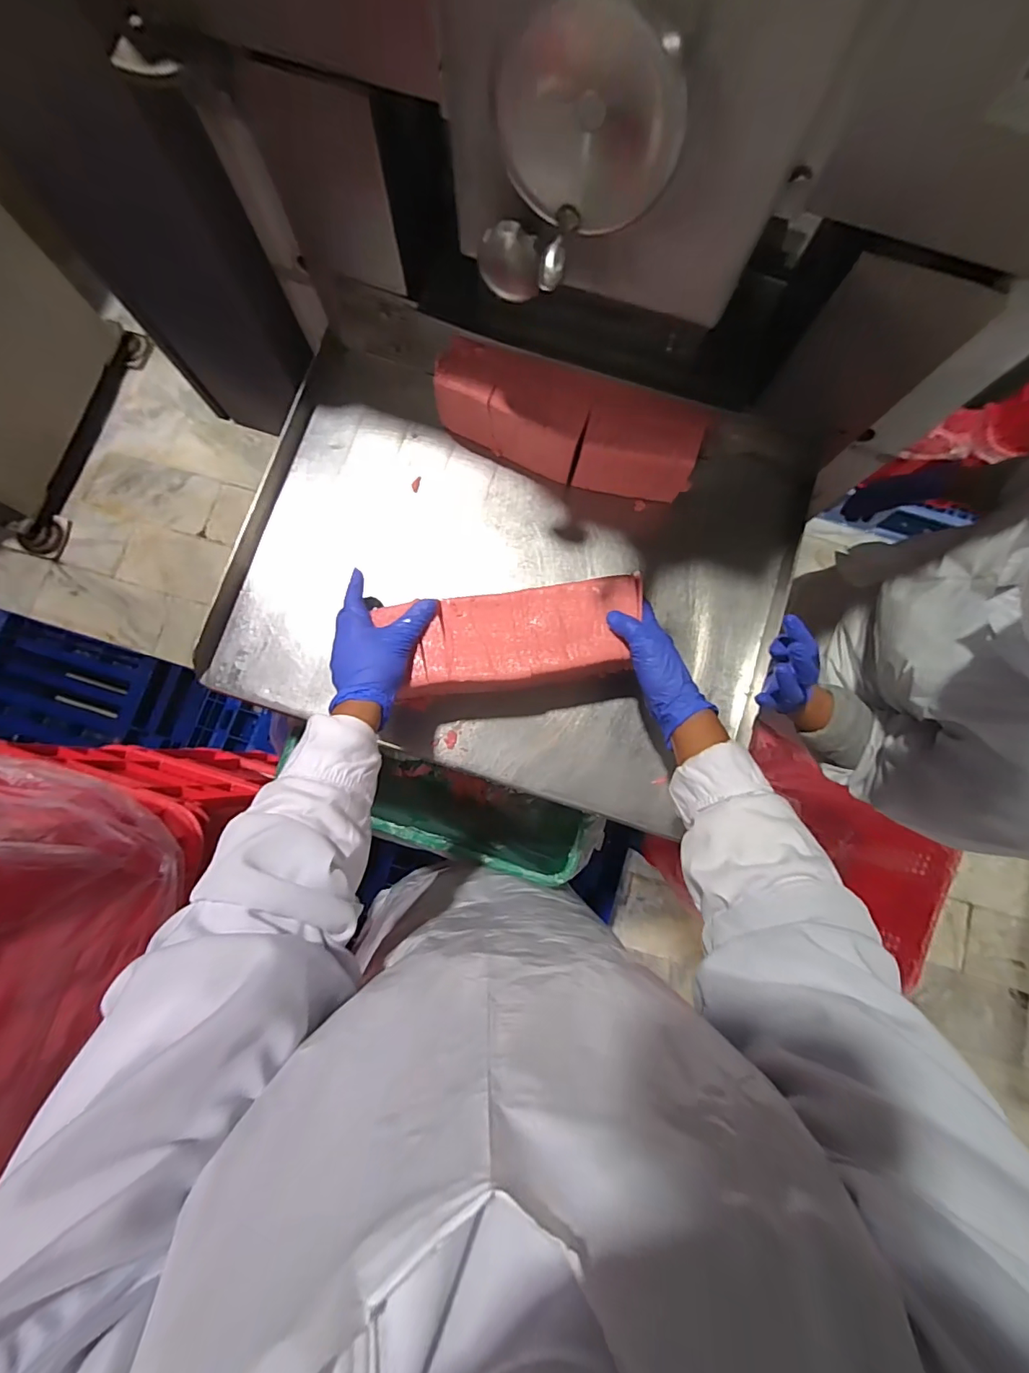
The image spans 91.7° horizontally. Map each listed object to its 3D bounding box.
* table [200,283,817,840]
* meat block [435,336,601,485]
[{"bbox_3d":[0.006,-0.145,0.587,0.630,0.070,0.500,17,80,1],"label":"table"},{"bbox_3d":[-0.001,-0.323,0.587,0.171,0.098,0.075,22,81,1],"label":"meat block"}]

